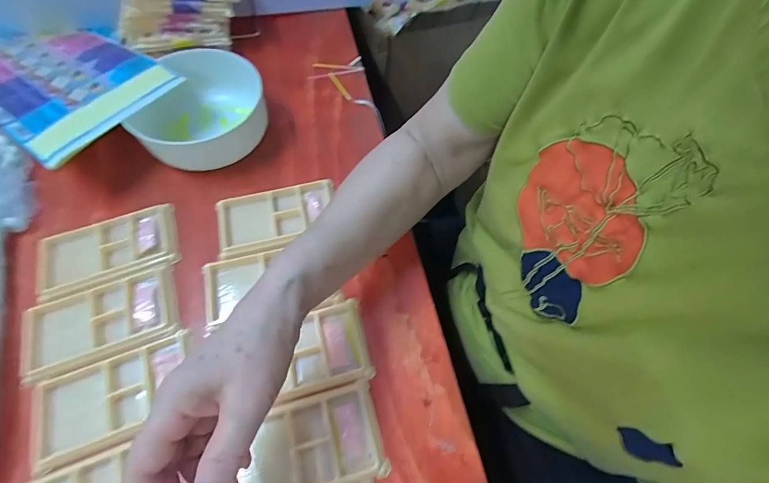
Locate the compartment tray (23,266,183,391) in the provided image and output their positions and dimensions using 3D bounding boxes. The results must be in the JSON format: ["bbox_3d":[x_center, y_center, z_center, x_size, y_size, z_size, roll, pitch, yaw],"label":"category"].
[{"bbox_3d":[-0.288,0.084,0.363,0.144,0.020,0.078,-19,65,-14],"label":"compartment tray"}]

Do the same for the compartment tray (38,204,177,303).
[{"bbox_3d":[-0.307,0.012,0.398,0.144,0.019,0.080,-18,64,-13],"label":"compartment tray"}]

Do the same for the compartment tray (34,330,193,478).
[{"bbox_3d":[-0.247,0.144,0.330,0.135,0.018,0.077,-18,64,-13],"label":"compartment tray"}]

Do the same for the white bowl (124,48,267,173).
[{"bbox_3d":[-0.229,-0.170,0.458,0.146,0.066,0.160,1,62,-1],"label":"white bowl"}]

